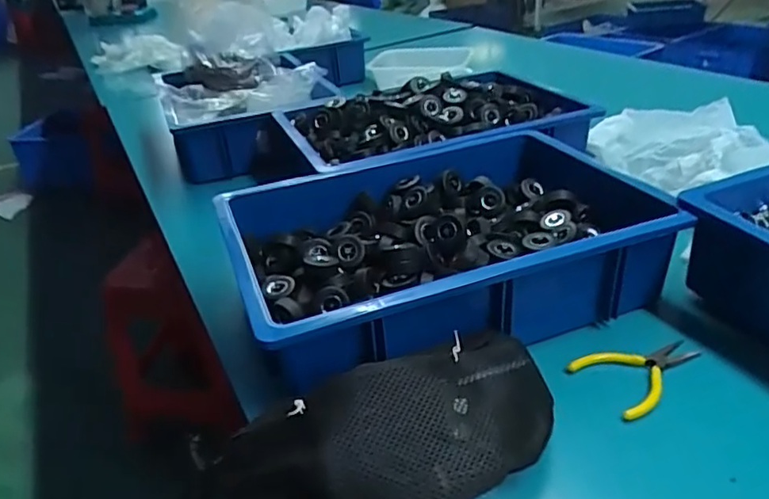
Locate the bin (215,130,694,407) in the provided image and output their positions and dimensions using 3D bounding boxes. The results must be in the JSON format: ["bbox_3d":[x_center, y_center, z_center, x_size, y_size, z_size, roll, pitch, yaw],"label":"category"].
[{"bbox_3d":[0.064,-0.014,0.674,0.465,0.102,0.333,-16,31,-16],"label":"bin"}]

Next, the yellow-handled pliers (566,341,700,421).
[{"bbox_3d":[0.246,0.111,0.548,0.125,0.010,0.077,-18,32,-20],"label":"yellow-handled pliers"}]

